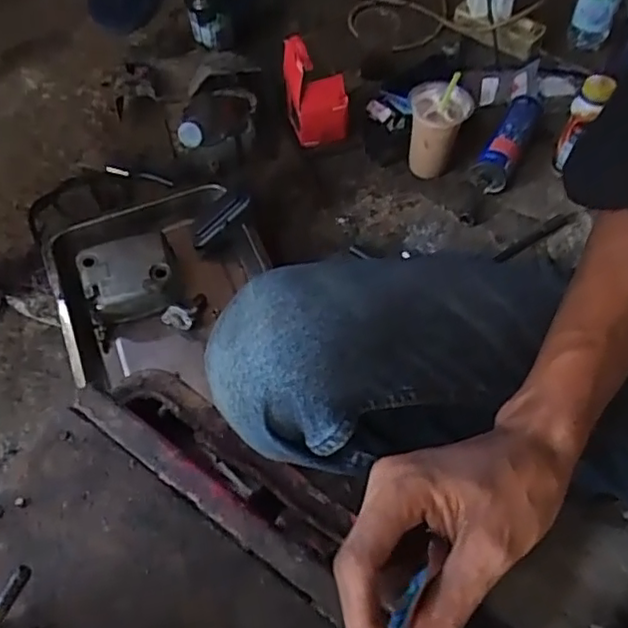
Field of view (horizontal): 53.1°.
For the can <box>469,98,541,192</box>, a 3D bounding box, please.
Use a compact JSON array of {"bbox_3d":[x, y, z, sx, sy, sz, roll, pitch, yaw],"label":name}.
[{"bbox_3d":[0.280,-0.249,0.900,0.052,0.044,0.158,28,73,16],"label":"can"}]

